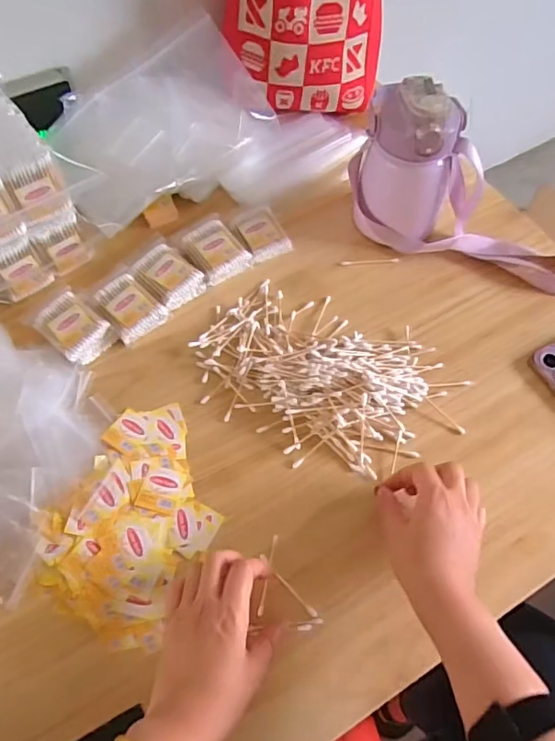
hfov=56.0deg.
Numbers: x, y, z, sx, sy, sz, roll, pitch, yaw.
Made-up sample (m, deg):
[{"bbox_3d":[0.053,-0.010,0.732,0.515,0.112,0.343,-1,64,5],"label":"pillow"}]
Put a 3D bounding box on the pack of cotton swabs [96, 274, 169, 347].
[{"bbox_3d":[-0.171,-0.073,0.594,0.057,0.028,0.074,-41,71,-18],"label":"pack of cotton swabs"}]

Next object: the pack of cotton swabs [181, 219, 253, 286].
[{"bbox_3d":[-0.075,-0.147,0.631,0.059,0.027,0.077,-29,68,-14],"label":"pack of cotton swabs"}]

